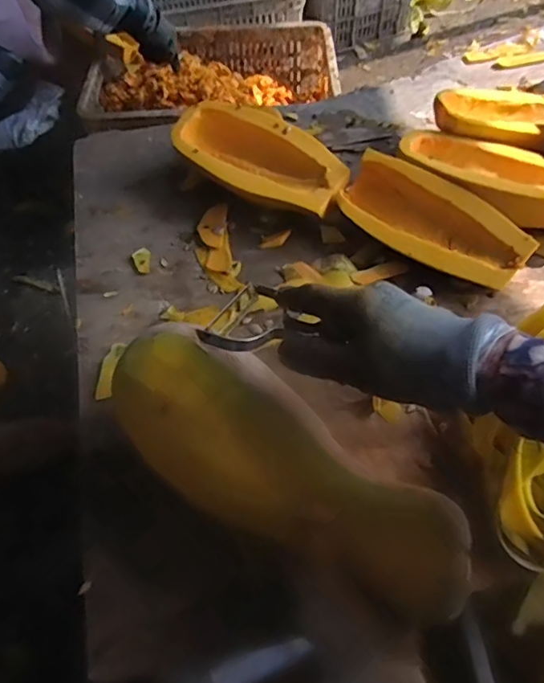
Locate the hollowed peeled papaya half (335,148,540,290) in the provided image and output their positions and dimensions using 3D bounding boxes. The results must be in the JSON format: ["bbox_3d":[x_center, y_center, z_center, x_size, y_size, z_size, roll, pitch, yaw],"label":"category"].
[{"bbox_3d":[0.193,-0.141,0.639,0.231,0.075,0.100,31,62,22],"label":"hollowed peeled papaya half"}]

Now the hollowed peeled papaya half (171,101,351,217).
[{"bbox_3d":[-0.017,-0.235,0.703,0.243,0.075,0.124,31,62,23],"label":"hollowed peeled papaya half"}]

